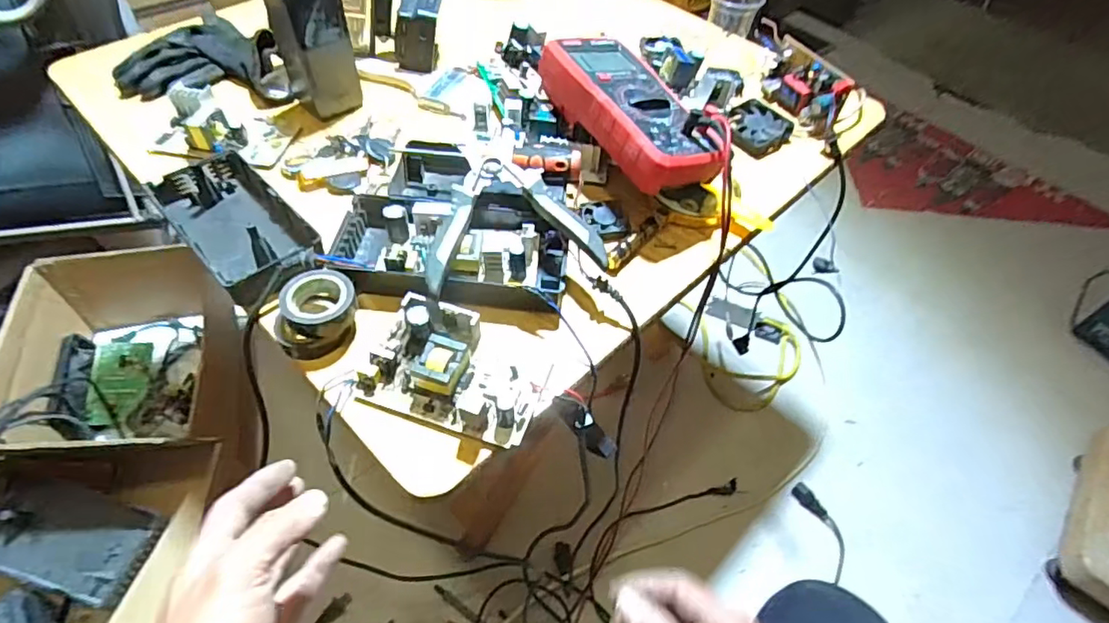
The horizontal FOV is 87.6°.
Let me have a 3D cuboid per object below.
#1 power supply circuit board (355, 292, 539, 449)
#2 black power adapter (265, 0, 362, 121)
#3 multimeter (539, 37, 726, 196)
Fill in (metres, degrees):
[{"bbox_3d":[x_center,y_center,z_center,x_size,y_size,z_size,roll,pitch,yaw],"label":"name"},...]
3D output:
[{"bbox_3d":[-0.068,0.037,0.395,0.117,0.031,0.078,16,53,8],"label":"power supply circuit board"},{"bbox_3d":[-0.228,-0.259,0.546,0.052,0.126,0.061,-32,61,-25],"label":"black power adapter"},{"bbox_3d":[0.067,-0.179,0.509,0.092,0.046,0.182,-22,58,-18],"label":"multimeter"}]

